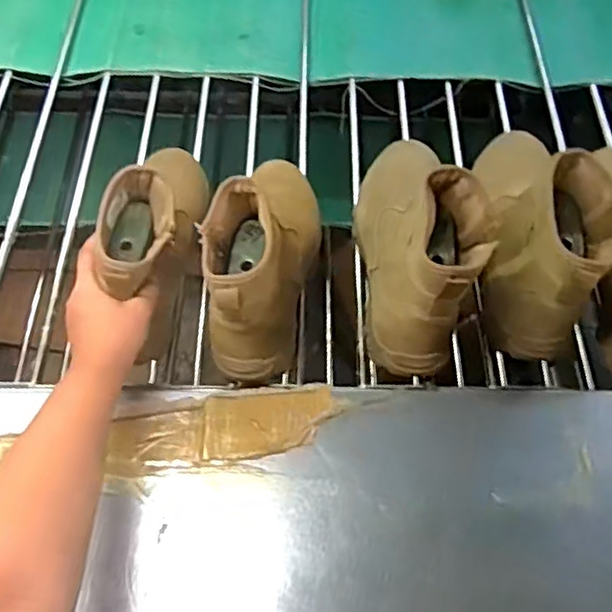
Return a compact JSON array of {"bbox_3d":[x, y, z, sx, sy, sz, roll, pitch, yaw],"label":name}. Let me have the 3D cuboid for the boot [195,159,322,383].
[{"bbox_3d":[-0.038,-0.077,0.677,0.085,0.153,0.258,12,61,6],"label":"boot"}]

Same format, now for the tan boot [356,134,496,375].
[{"bbox_3d":[0.119,-0.093,0.698,0.102,0.162,0.288,0,57,-6],"label":"tan boot"}]

